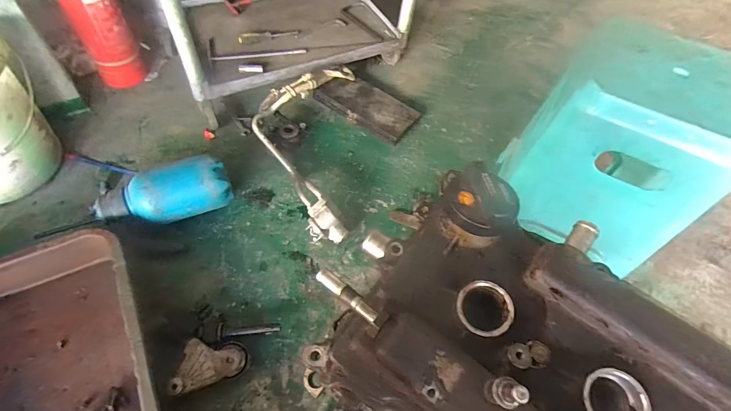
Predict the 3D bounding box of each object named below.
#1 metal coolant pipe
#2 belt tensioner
[{"bbox_3d":[-0.172,-0.192,1.019,0.261,0.110,0.599,3,57,-3],"label":"metal coolant pipe"},{"bbox_3d":[-0.297,0.313,0.717,0.121,0.038,0.099,5,55,-3],"label":"belt tensioner"}]

